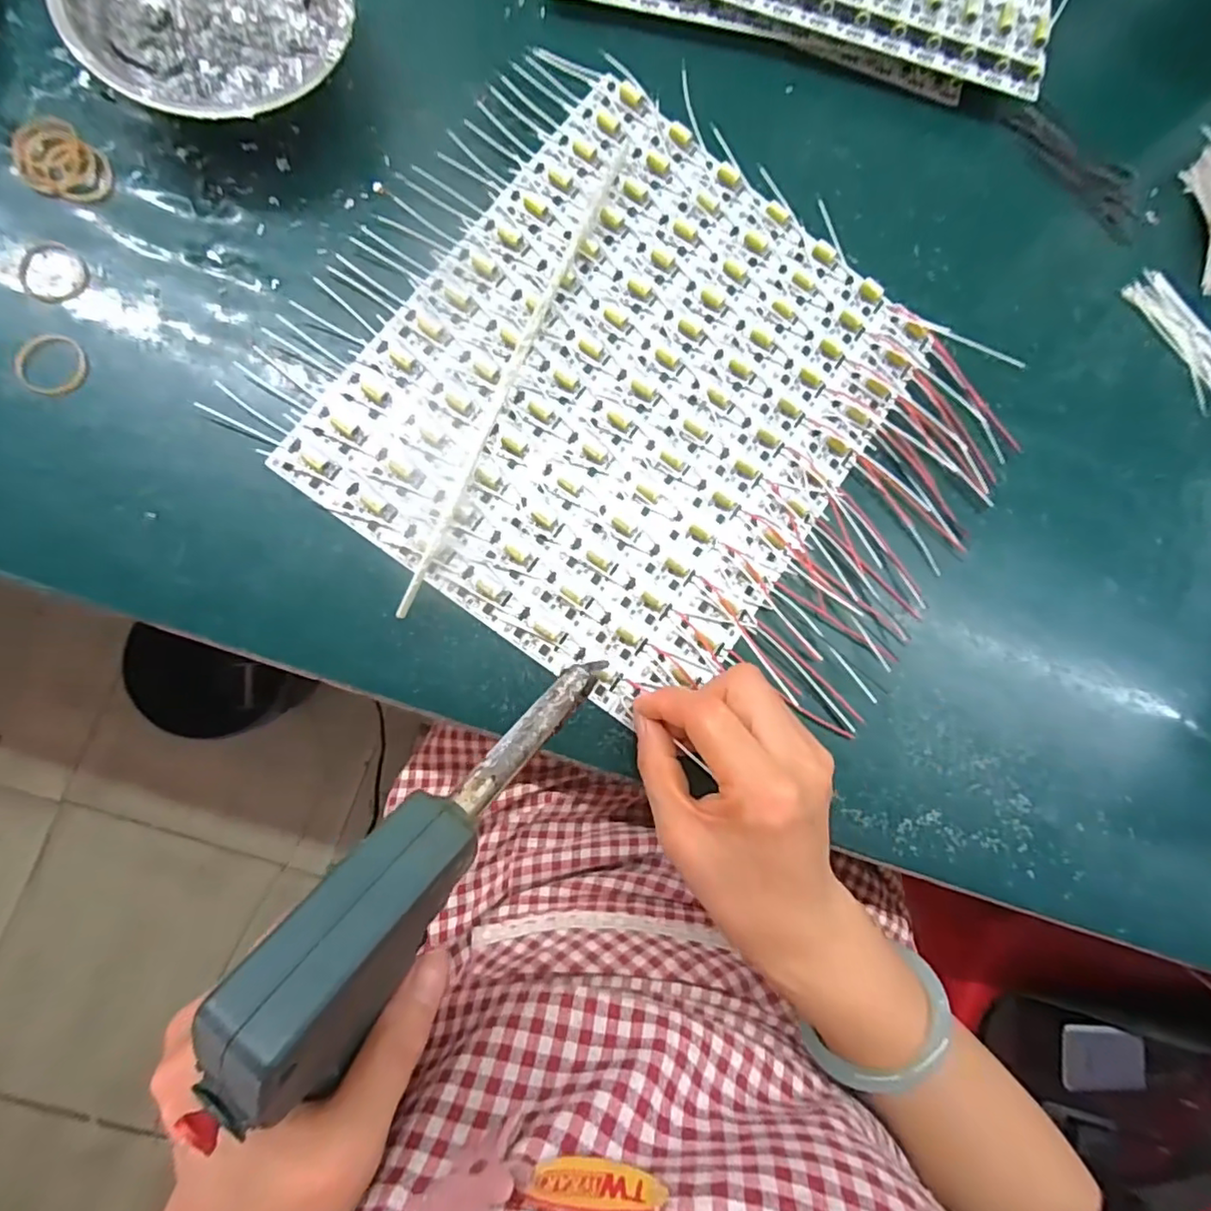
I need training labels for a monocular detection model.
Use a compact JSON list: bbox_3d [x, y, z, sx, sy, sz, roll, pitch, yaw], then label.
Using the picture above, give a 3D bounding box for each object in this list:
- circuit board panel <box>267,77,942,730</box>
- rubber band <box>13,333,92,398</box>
[{"bbox_3d":[0.015,-0.112,0.318,0.238,0.007,0.283,38,81,-3],"label":"circuit board panel"},{"bbox_3d":[-0.263,-0.115,0.283,0.029,0.004,0.030,32,81,-4],"label":"rubber band"}]

